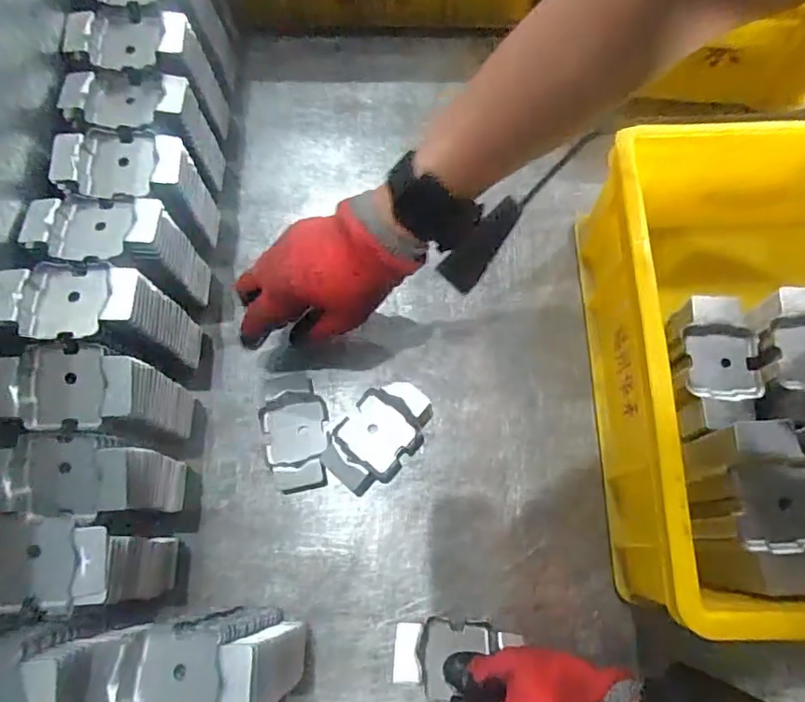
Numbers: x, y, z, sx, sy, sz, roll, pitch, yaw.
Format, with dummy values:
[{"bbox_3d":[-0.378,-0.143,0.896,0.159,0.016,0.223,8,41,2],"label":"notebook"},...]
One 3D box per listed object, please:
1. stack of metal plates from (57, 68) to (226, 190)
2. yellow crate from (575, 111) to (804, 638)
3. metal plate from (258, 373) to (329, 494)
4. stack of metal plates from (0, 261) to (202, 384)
[{"bbox_3d":[-0.206,-0.177,0.494,0.096,0.126,0.049,-3,72,0],"label":"stack of metal plates"},{"bbox_3d":[0.285,0.011,0.425,0.268,0.129,0.338,-1,72,1],"label":"yellow crate"},{"bbox_3d":[-0.088,0.065,0.471,0.053,0.015,0.096,-10,72,-2],"label":"metal plate"},{"bbox_3d":[-0.210,-0.018,0.420,0.100,0.112,0.058,3,72,2],"label":"stack of metal plates"}]

